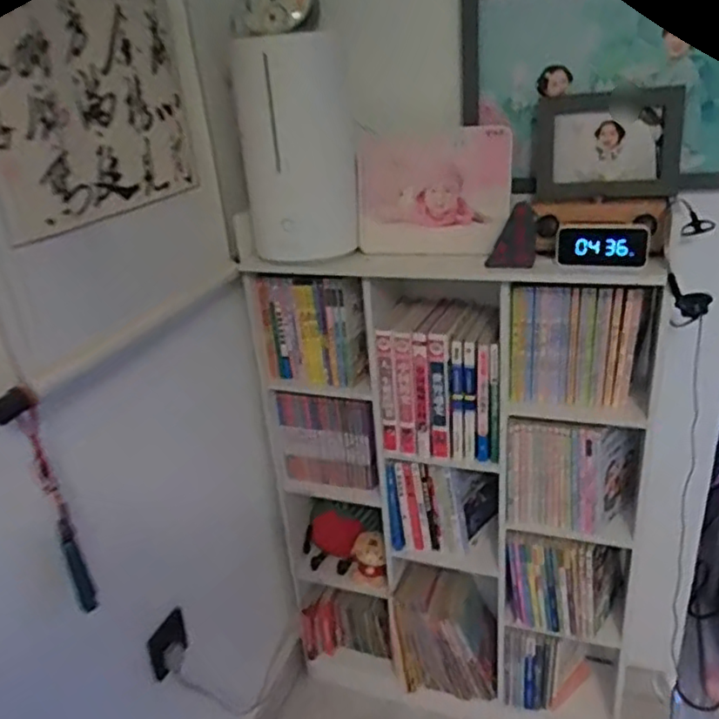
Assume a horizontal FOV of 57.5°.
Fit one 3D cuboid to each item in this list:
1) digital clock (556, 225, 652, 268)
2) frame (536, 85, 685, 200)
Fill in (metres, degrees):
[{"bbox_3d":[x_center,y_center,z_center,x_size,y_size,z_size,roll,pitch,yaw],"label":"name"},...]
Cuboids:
[{"bbox_3d":[0.364,-0.167,0.982,0.127,0.057,0.030,9,29,27],"label":"digital clock"},{"bbox_3d":[0.390,-0.339,1.039,0.214,0.159,0.034,4,13,21],"label":"frame"}]

